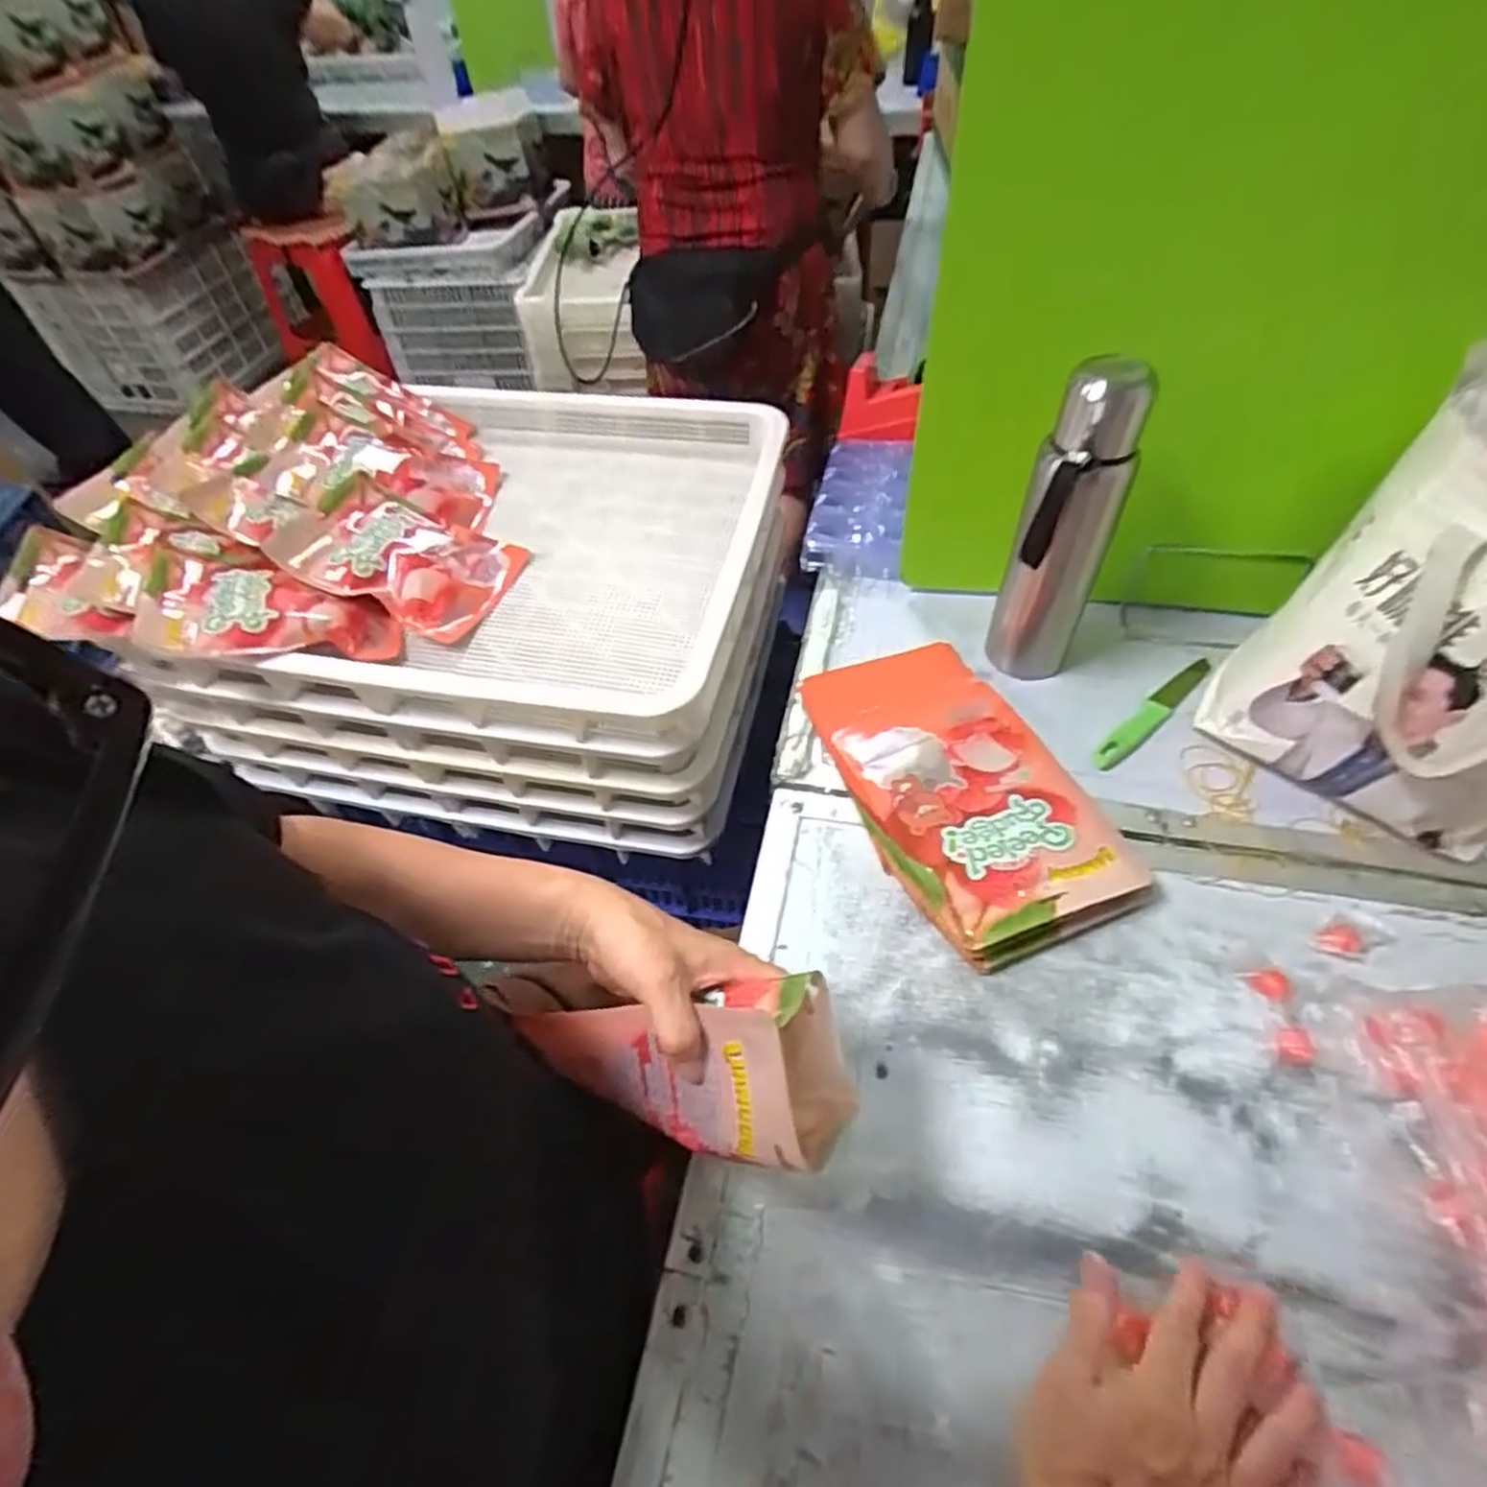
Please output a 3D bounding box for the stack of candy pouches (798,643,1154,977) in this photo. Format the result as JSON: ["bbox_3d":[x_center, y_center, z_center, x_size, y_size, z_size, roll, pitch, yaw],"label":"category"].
[{"bbox_3d":[0.179,0.028,0.644,0.167,0.044,0.314,-18,52,-11],"label":"stack of candy pouches"}]

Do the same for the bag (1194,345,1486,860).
[{"bbox_3d":[0.533,-0.090,0.560,0.215,0.287,0.225,-24,53,-15],"label":"bag"}]

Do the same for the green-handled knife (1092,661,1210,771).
[{"bbox_3d":[0.382,-0.031,0.697,0.182,0.007,0.025,-35,56,-22],"label":"green-handled knife"}]

